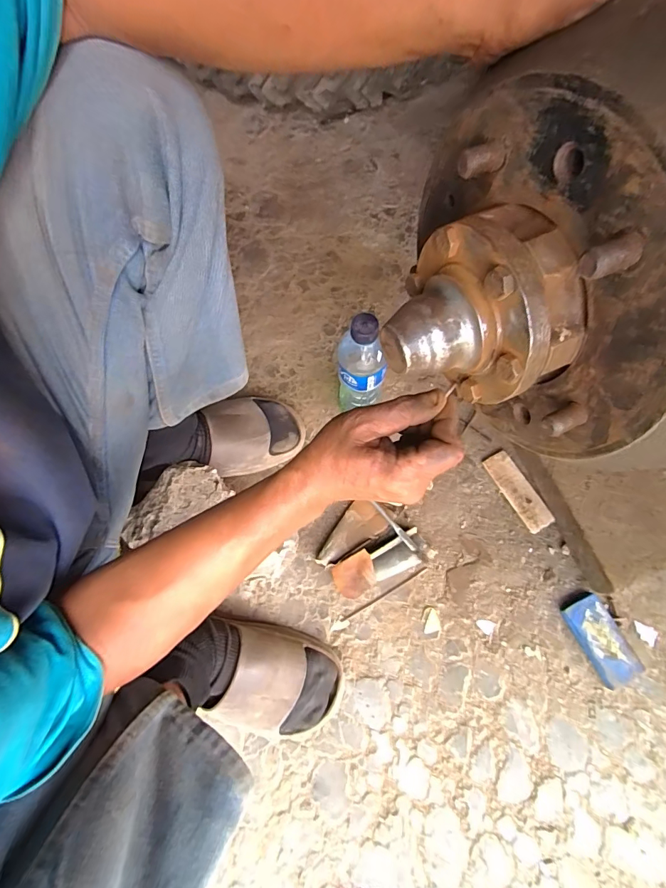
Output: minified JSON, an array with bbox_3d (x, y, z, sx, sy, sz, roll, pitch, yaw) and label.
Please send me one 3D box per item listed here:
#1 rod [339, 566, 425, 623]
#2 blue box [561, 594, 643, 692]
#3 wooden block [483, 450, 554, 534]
[{"bbox_3d":[0.075,0.214,0.584,0.141,0.004,0.006,-29,69,-9],"label":"rod"},{"bbox_3d":[0.362,0.263,0.557,0.057,0.016,0.109,-22,68,-7],"label":"blue box"},{"bbox_3d":[0.284,0.073,0.636,0.041,0.014,0.127,-28,68,-9],"label":"wooden block"}]

